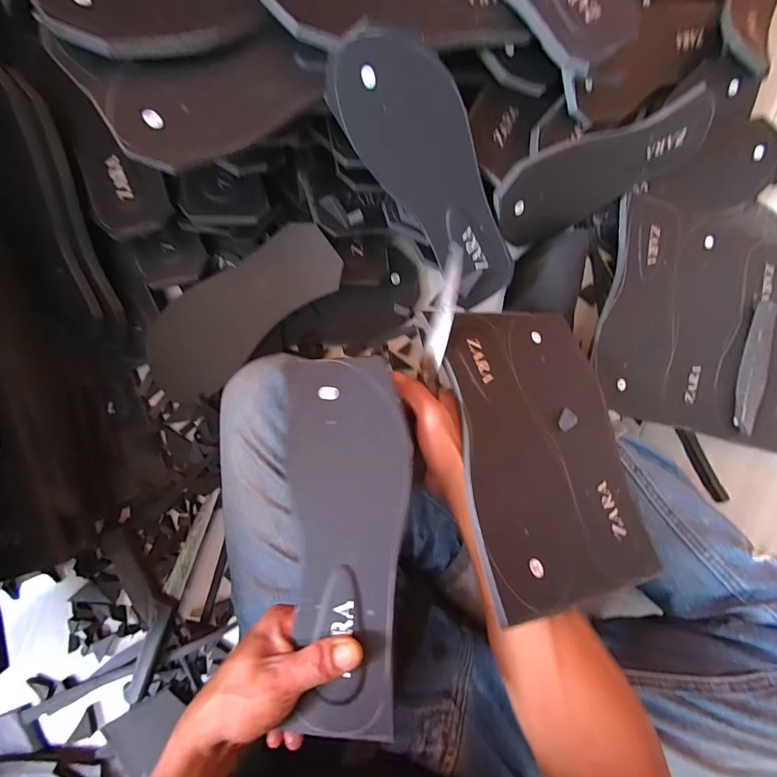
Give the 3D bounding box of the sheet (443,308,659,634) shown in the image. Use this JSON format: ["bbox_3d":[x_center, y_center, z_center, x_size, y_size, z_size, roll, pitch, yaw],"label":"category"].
[{"bbox_3d":[0.141,0.042,0.340,0.171,0.010,0.258,2,64,-19],"label":"sheet"}]

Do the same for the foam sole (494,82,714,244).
[{"bbox_3d":[0.227,-0.229,0.409,0.252,0.099,0.017,-26,58,-4],"label":"foam sole"}]

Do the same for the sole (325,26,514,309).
[{"bbox_3d":[0.050,-0.196,0.358,0.095,0.017,0.253,-37,118,8],"label":"sole"}]

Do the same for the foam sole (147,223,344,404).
[{"bbox_3d":[-0.170,-0.080,0.411,0.259,0.012,0.095,-37,104,15],"label":"foam sole"}]

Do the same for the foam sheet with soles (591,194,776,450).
[{"bbox_3d":[0.496,-0.065,0.458,0.496,0.045,0.276,12,90,-2],"label":"foam sheet with soles"}]

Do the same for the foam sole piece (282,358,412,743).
[{"bbox_3d":[-0.027,0.098,0.281,0.094,0.007,0.255,-7,72,3],"label":"foam sole piece"}]

